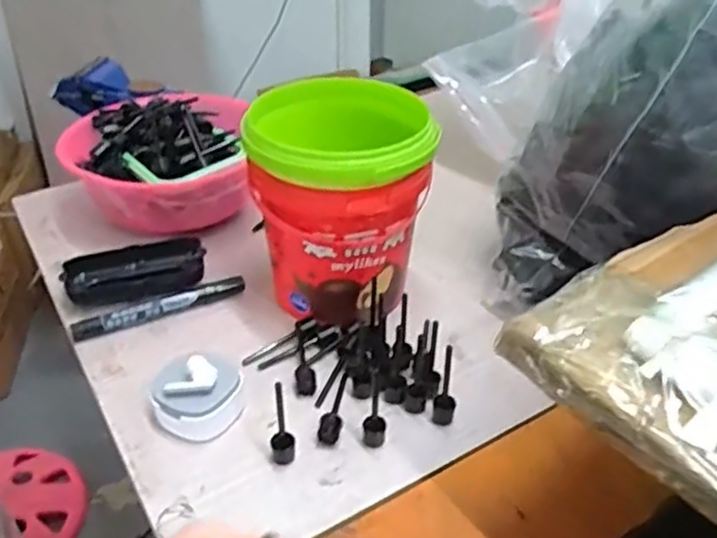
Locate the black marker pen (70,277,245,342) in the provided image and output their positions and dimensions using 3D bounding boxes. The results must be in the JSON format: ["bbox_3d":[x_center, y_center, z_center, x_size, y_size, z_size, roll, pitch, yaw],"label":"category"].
[{"bbox_3d":[-0.156,0.028,0.535,0.133,0.015,0.018,-18,40,-23],"label":"black marker pen"}]

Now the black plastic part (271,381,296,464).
[{"bbox_3d":[-0.046,0.095,0.407,0.015,0.057,0.013,-5,37,-7],"label":"black plastic part"}]

